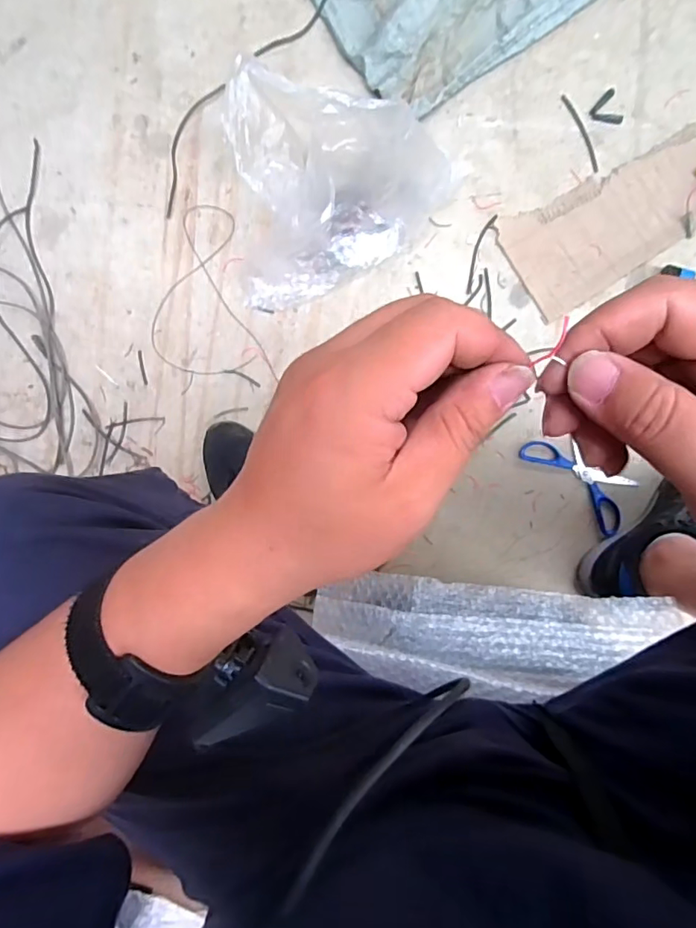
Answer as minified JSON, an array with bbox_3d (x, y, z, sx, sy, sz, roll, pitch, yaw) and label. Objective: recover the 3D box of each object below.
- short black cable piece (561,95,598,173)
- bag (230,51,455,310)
[{"bbox_3d":[0.324,-0.458,0.706,0.013,0.007,0.117,-22,91,5],"label":"short black cable piece"},{"bbox_3d":[-0.017,-0.310,0.640,0.245,0.204,0.204,15,94,4],"label":"bag"}]

